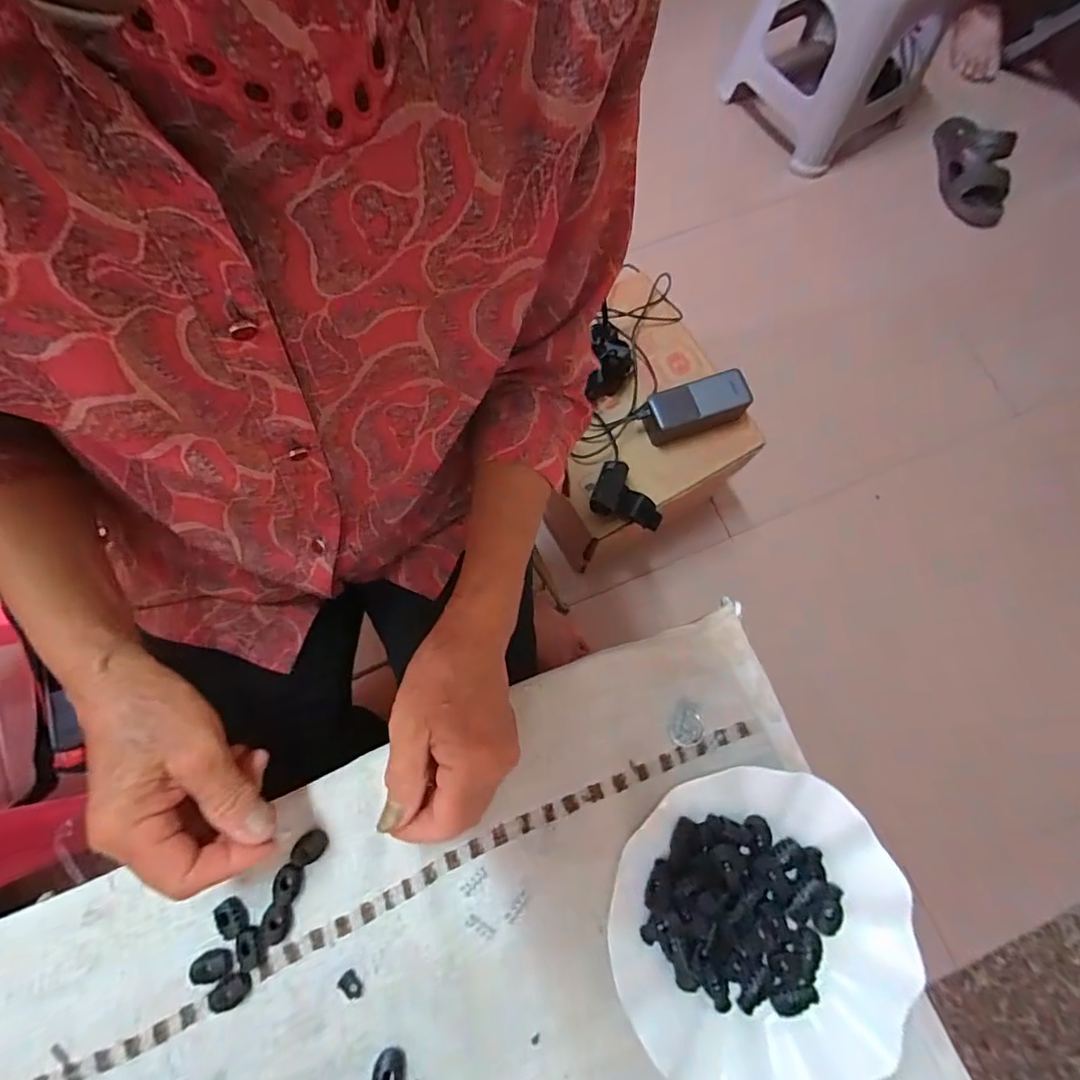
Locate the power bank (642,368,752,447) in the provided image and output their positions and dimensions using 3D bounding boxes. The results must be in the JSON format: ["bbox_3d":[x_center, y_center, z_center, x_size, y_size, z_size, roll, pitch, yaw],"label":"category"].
[{"bbox_3d":[0.204,-0.174,0.712,0.131,0.054,0.052,-19,77,-5],"label":"power bank"}]

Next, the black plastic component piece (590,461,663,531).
[{"bbox_3d":[0.114,-0.054,0.680,0.093,0.036,0.071,20,76,4],"label":"black plastic component piece"}]

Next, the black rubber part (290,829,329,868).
[{"bbox_3d":[-0.149,0.199,0.350,0.022,0.009,0.016,-38,79,-10],"label":"black rubber part"}]

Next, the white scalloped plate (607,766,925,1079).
[{"bbox_3d":[0.137,0.243,0.334,0.177,0.029,0.178,0,76,-1],"label":"white scalloped plate"}]

